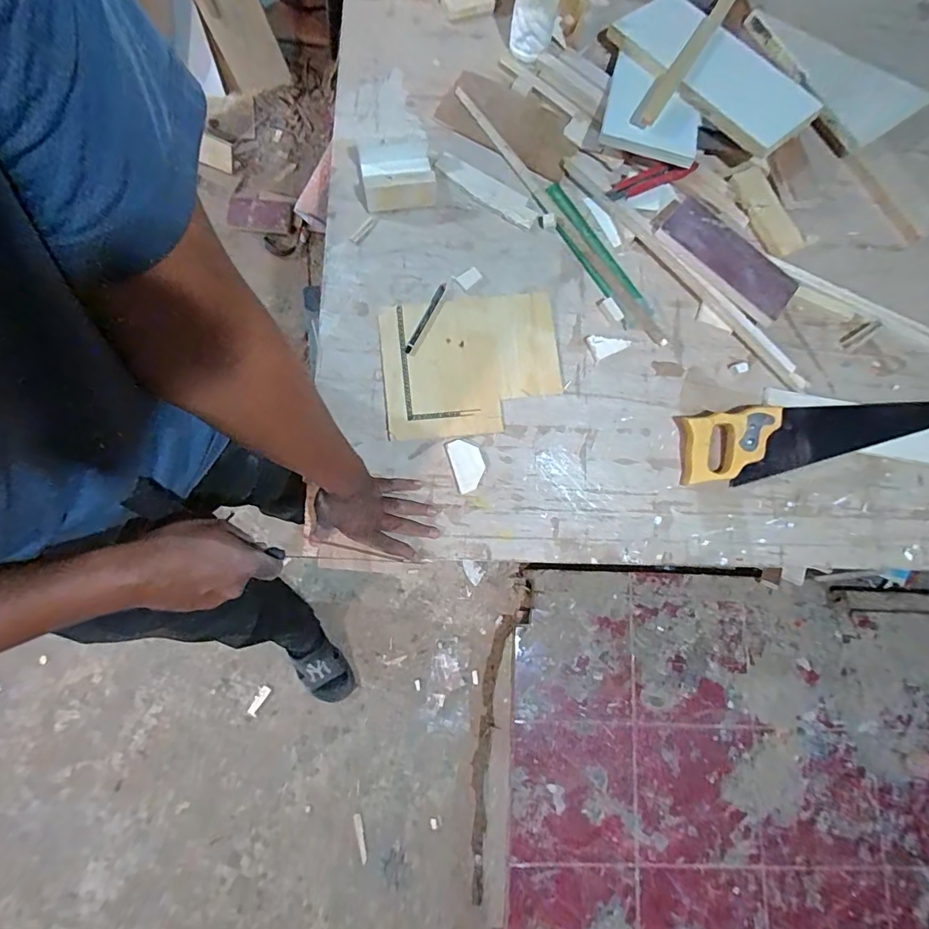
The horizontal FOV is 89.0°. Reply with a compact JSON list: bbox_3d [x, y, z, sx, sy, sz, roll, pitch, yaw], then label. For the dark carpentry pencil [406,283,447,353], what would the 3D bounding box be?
[{"bbox_3d":[-0.056,-0.209,0.679,0.013,0.011,0.118,26,78,1],"label":"dark carpentry pencil"}]

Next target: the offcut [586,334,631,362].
[{"bbox_3d":[0.206,-0.178,0.685,0.056,0.009,0.036,-27,82,-9],"label":"offcut"}]

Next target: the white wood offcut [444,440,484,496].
[{"bbox_3d":[0.004,0.000,0.646,0.043,0.010,0.070,-16,80,-7],"label":"white wood offcut"}]

